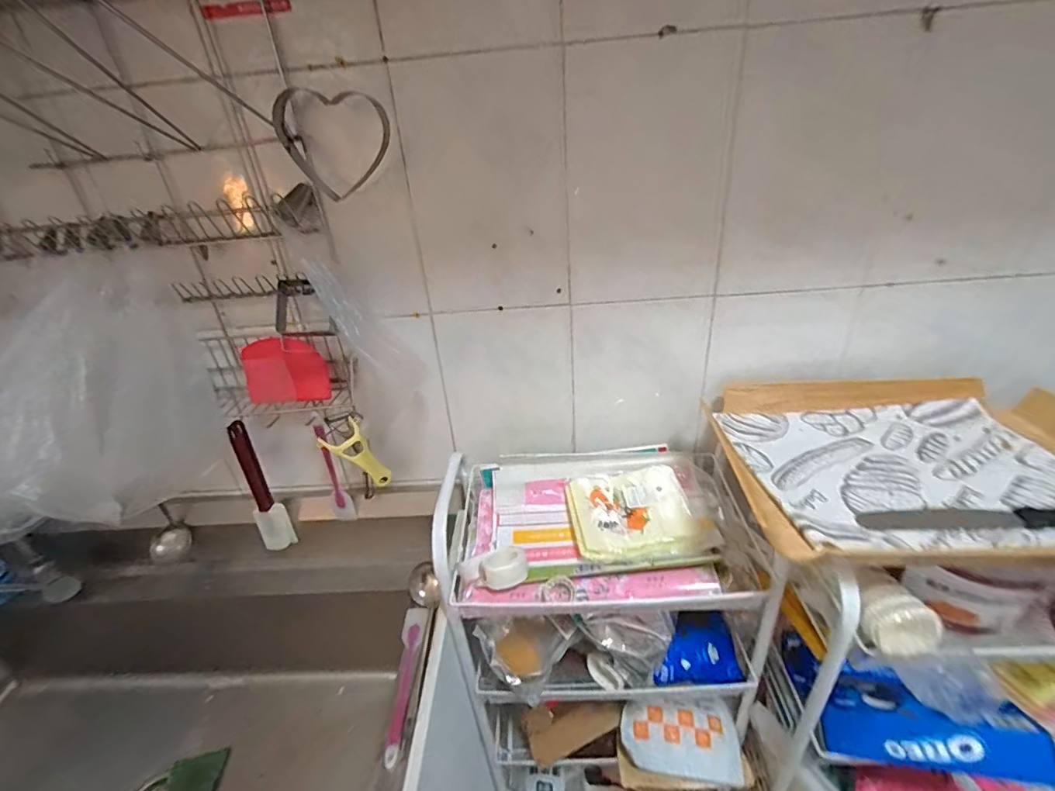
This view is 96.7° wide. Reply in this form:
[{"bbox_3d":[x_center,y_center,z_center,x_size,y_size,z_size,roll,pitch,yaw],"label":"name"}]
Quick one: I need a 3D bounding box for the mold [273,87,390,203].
[{"bbox_3d":[-0.226,-0.297,0.556,0.131,0.117,0.041,-2,29,5],"label":"mold"}]

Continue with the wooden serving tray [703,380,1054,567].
[{"bbox_3d":[0.458,0.064,0.557,0.412,0.042,0.342,-2,29,6],"label":"wooden serving tray"}]

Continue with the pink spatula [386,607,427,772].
[{"bbox_3d":[-0.165,0.387,0.645,0.033,0.011,0.205,-6,29,-1],"label":"pink spatula"}]

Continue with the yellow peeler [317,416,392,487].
[{"bbox_3d":[-0.263,0.099,0.744,0.069,0.128,0.019,-33,31,3],"label":"yellow peeler"}]

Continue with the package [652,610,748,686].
[{"bbox_3d":[0.244,0.365,0.683,0.120,0.024,0.089,4,64,-15],"label":"package"}]

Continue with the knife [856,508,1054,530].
[{"bbox_3d":[0.475,0.120,0.473,0.259,0.013,0.031,-2,29,6],"label":"knife"}]

